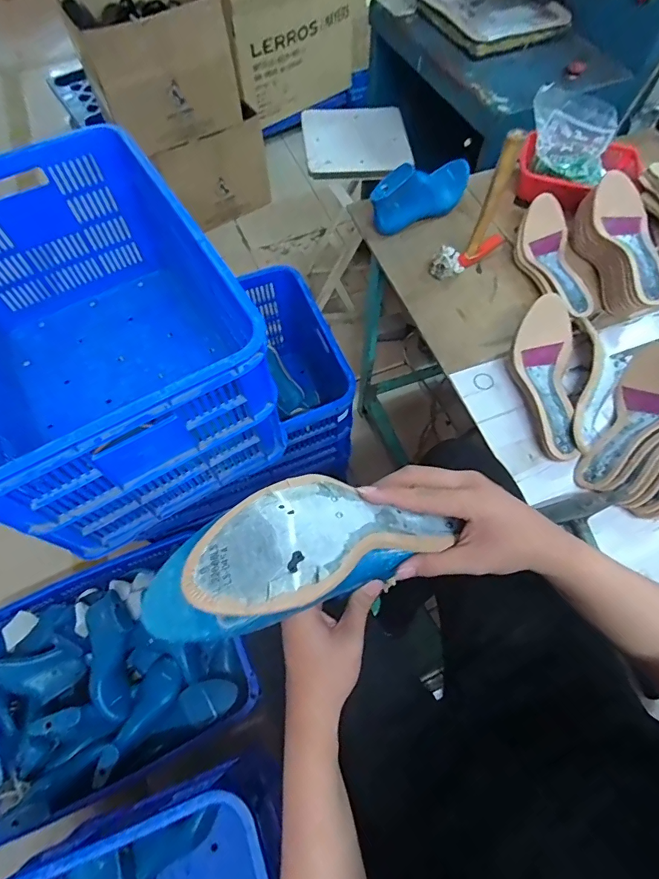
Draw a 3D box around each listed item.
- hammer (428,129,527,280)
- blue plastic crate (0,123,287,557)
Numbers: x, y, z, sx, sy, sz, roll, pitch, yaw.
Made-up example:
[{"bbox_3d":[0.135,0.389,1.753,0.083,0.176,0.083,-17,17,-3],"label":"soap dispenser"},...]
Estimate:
[{"bbox_3d":[0.250,-0.385,0.707,0.156,0.221,0.053,-41,71,-17],"label":"hammer"},{"bbox_3d":[-0.397,-0.182,0.757,0.405,0.339,0.612,-29,68,-13],"label":"blue plastic crate"}]

